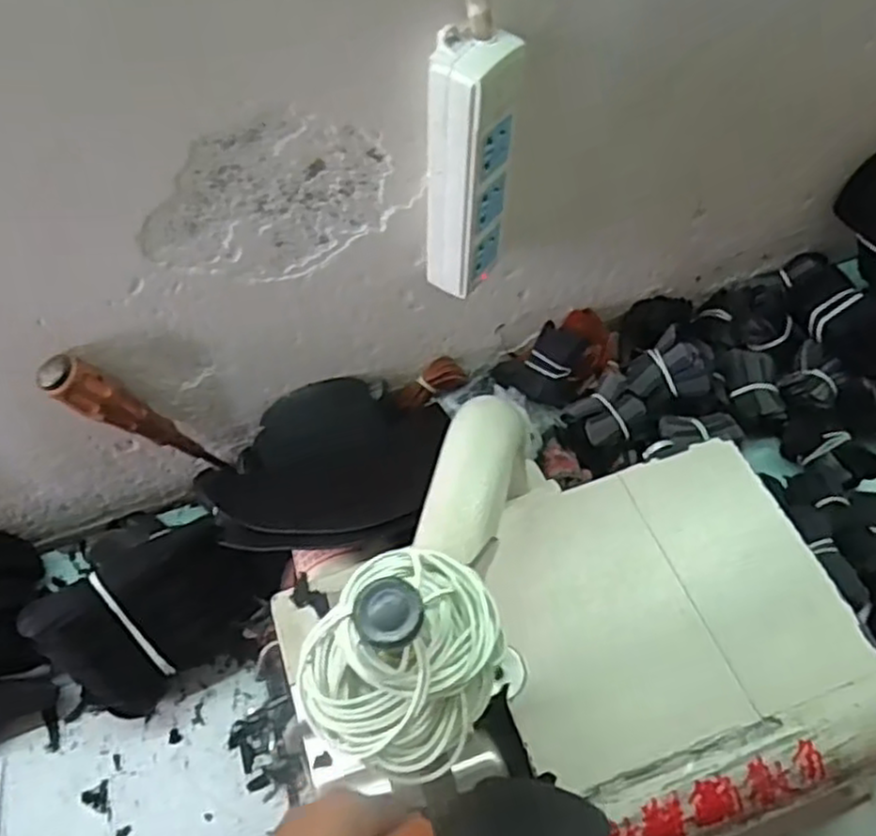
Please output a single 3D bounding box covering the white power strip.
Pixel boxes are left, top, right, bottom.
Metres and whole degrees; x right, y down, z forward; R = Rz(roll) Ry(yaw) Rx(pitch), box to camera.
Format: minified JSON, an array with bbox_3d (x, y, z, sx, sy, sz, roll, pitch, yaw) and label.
[{"bbox_3d":[0.021,-0.156,0.459,0.038,0.163,0.062,29,64,19],"label":"white power strip"}]

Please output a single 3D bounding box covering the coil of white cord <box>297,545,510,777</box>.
[{"bbox_3d":[-0.011,0.081,0.251,0.063,0.025,0.072,27,64,18],"label":"coil of white cord"}]

